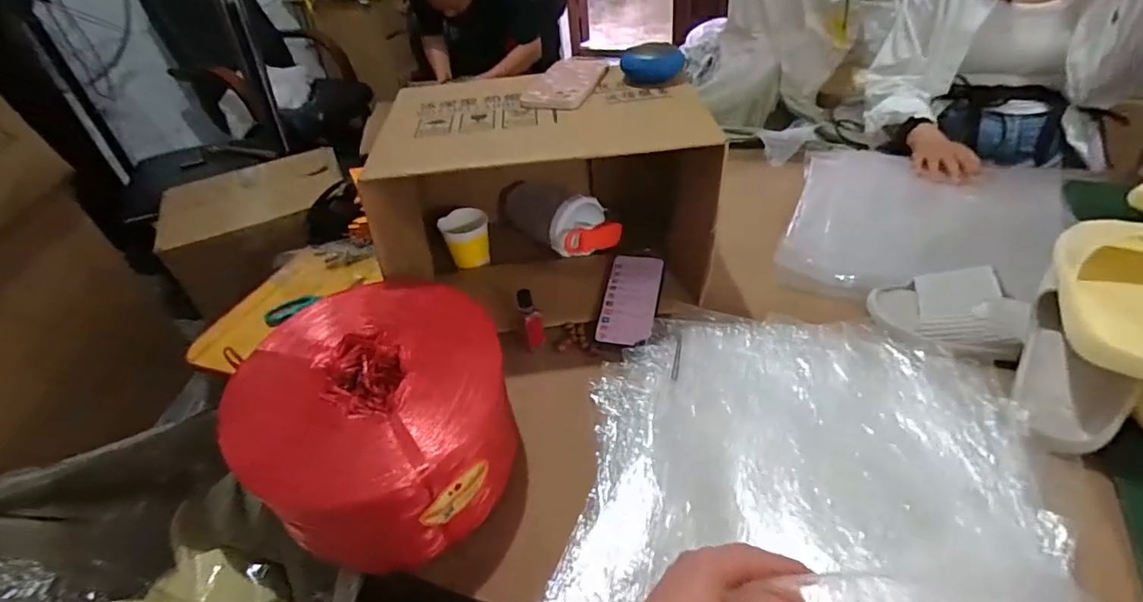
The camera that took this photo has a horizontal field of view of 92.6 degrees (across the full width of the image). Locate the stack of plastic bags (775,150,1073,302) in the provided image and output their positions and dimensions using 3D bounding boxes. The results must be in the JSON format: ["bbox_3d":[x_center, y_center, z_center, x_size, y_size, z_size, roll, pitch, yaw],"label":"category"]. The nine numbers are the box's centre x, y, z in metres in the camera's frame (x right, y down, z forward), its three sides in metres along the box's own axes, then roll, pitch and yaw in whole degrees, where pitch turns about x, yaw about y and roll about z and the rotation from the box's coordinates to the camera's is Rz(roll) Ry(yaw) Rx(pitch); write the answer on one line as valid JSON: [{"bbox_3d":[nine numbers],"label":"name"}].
[{"bbox_3d":[0.526,-0.135,0.815,0.361,0.042,0.426,12,43,23],"label":"stack of plastic bags"}]

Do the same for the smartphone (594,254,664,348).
[{"bbox_3d":[0.080,-0.003,0.736,0.073,0.012,0.152,7,53,11],"label":"smartphone"}]

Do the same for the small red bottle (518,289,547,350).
[{"bbox_3d":[-0.049,0.024,0.684,0.025,0.083,0.024,-10,39,-3],"label":"small red bottle"}]

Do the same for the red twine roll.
[{"bbox_3d":[-0.191,0.134,0.575,0.259,0.178,0.253,-4,40,5],"label":"red twine roll"}]

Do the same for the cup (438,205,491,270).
[{"bbox_3d":[-0.153,-0.090,0.813,0.067,0.073,0.061,-5,39,4],"label":"cup"}]

